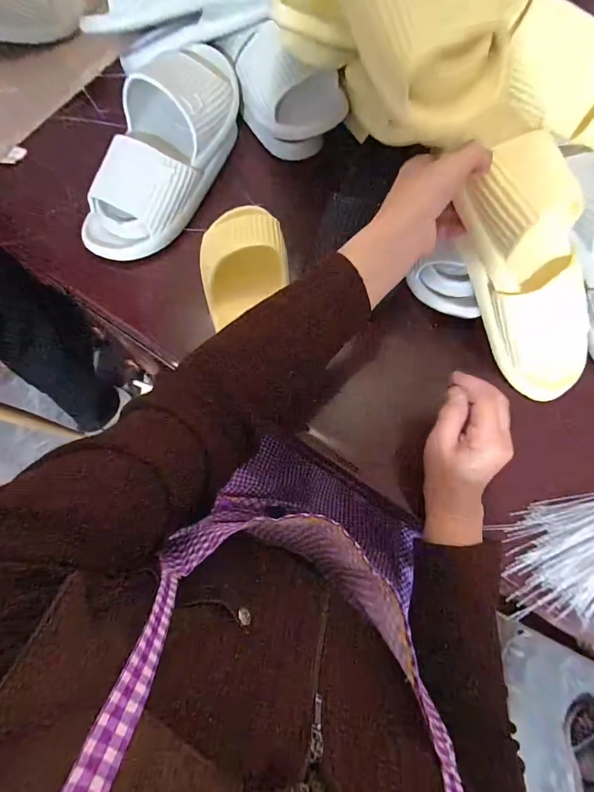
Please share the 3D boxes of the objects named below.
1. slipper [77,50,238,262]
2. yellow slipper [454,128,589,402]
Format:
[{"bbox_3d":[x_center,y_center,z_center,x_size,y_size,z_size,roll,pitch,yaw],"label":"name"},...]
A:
[{"bbox_3d":[-0.166,-0.292,0.468,0.108,0.099,0.280,25,76,7],"label":"slipper"},{"bbox_3d":[0.236,-0.119,0.387,0.107,0.083,0.252,-37,118,-10],"label":"yellow slipper"}]

